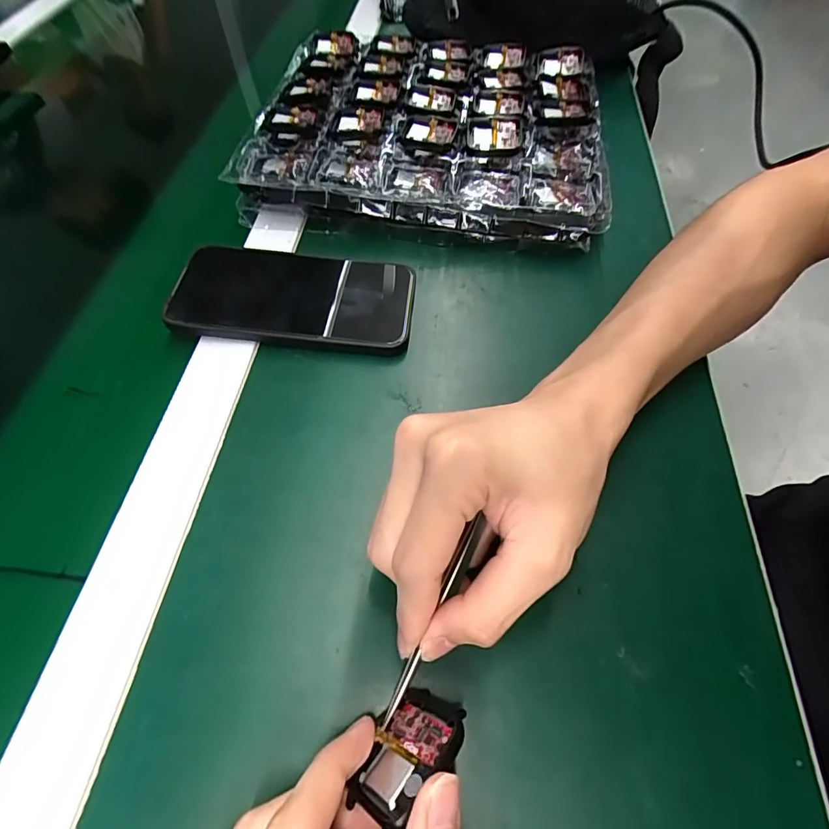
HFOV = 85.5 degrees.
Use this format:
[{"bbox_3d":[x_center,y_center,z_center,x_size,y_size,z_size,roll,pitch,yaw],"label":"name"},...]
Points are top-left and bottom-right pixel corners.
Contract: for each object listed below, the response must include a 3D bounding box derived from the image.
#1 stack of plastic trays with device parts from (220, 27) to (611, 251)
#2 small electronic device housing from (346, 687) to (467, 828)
[{"bbox_3d":[0.015,-0.257,0.400,0.292,0.045,0.261,9,60,5],"label":"stack of plastic trays with device parts"},{"bbox_3d":[-0.001,0.135,0.178,0.038,0.011,0.051,-8,24,45],"label":"small electronic device housing"}]

